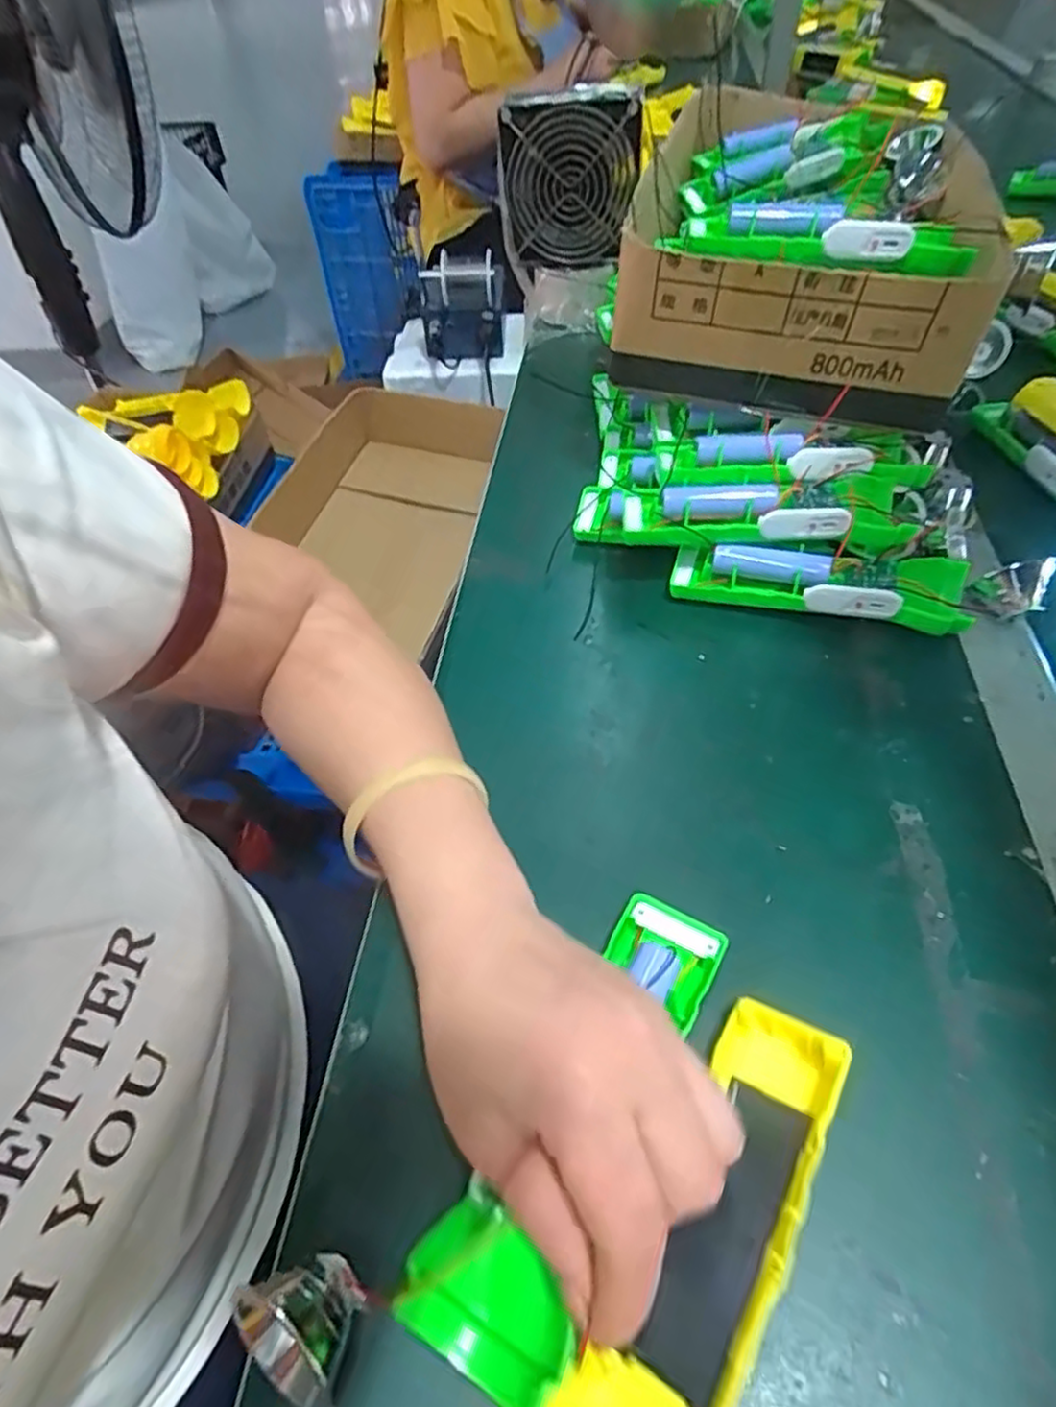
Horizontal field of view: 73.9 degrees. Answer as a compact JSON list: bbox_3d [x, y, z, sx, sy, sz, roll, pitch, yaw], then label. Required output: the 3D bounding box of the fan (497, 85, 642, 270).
[{"bbox_3d":[0.037,-0.458,0.623,0.118,0.121,0.031,4,51,9],"label":"fan"}]

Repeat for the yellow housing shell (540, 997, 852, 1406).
[{"bbox_3d":[0.055,0.176,0.224,0.047,0.035,0.164,25,60,24],"label":"yellow housing shell"}]

